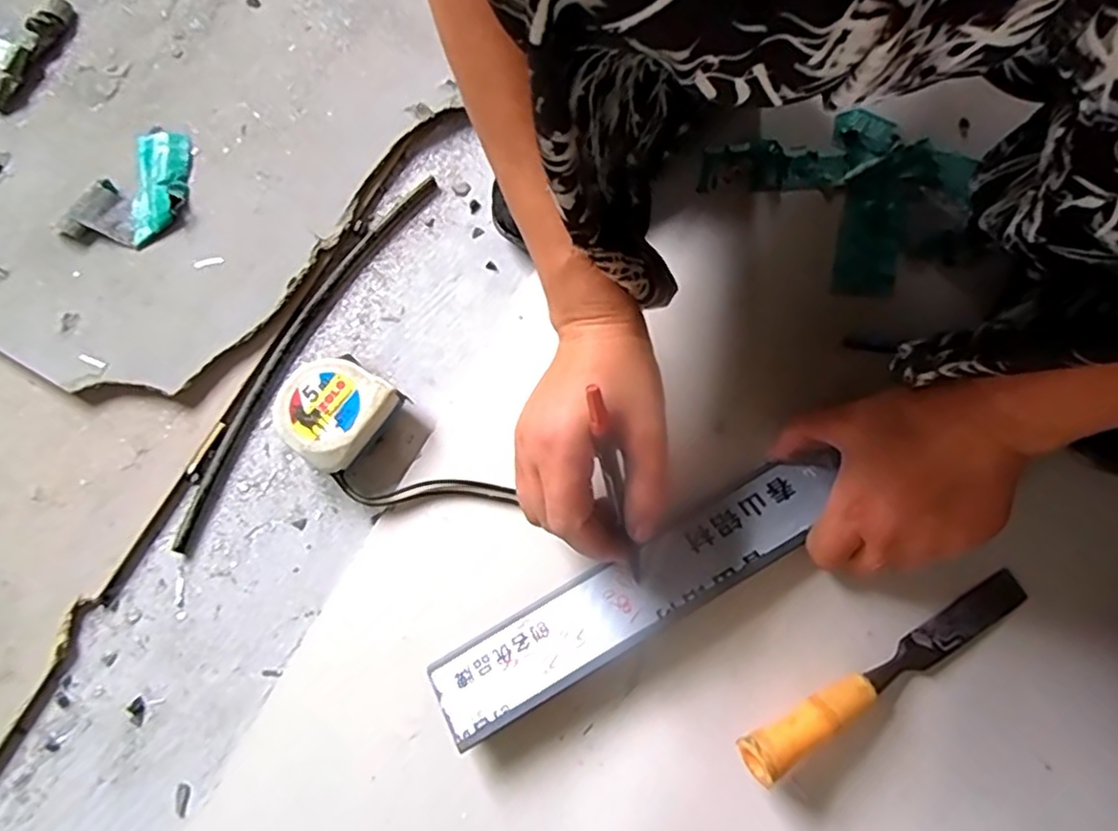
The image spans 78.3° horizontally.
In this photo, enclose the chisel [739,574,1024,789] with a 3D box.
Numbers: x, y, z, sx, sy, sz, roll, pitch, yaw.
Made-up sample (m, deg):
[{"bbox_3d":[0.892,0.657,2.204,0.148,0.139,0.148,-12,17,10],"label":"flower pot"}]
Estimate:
[{"bbox_3d":[0.185,0.143,0.387,0.197,0.025,0.022,-24,72,-18],"label":"chisel"}]

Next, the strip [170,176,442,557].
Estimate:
[{"bbox_3d":[-0.179,-0.050,0.479,0.032,0.004,0.308,28,75,11],"label":"strip"}]

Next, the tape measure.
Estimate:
[{"bbox_3d":[-0.145,-0.002,0.447,0.066,0.032,0.066,34,76,13],"label":"tape measure"}]

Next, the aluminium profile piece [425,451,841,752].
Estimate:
[{"bbox_3d":[0.047,0.102,0.400,0.257,0.015,0.048,-31,73,-6],"label":"aluminium profile piece"}]

